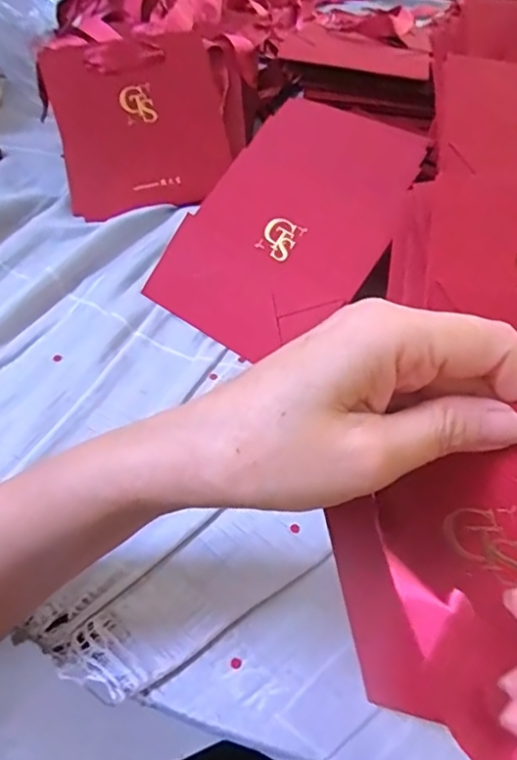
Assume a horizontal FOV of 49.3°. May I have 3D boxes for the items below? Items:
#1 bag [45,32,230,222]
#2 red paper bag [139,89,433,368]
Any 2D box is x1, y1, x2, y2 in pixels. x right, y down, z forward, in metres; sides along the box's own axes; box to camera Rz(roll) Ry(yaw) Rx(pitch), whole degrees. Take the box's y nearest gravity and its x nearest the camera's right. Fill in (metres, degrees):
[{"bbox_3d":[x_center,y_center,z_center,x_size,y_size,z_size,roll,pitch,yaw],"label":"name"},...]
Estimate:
[{"bbox_3d":[-0.097,-0.217,0.488,0.145,0.138,0.026,-15,11,-23],"label":"bag"},{"bbox_3d":[0.027,-0.122,0.425,0.138,0.026,0.218,28,76,14],"label":"red paper bag"}]

